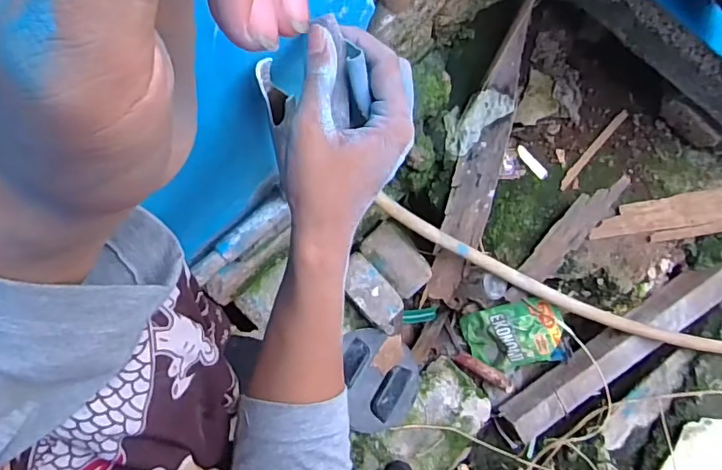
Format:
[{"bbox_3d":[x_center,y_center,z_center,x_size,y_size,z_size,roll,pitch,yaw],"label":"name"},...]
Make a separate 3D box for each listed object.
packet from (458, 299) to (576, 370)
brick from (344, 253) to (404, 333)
[{"bbox_3d":[0.231,0.151,0.810,0.154,0.029,0.098,-14,90,31],"label":"packet"},{"bbox_3d":[0.016,0.085,0.746,0.051,0.029,0.116,-39,89,-10],"label":"brick"}]

